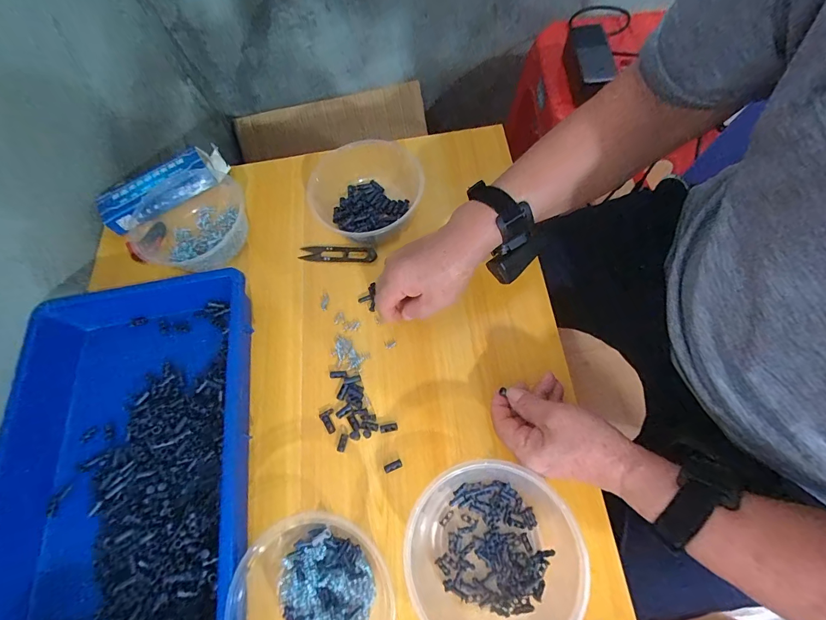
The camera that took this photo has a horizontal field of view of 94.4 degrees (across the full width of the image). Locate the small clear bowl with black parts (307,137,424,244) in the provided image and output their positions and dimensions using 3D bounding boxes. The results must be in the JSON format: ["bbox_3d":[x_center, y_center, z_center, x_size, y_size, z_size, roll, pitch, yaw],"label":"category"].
[{"bbox_3d":[-0.051,-0.145,0.492,0.155,0.062,0.155,-1,67,2],"label":"small clear bowl with black parts"}]

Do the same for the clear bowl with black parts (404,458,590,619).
[{"bbox_3d":[0.069,0.212,0.335,0.141,0.058,0.141,-1,67,2],"label":"clear bowl with black parts"}]

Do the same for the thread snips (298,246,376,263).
[{"bbox_3d":[-0.097,-0.073,0.489,0.100,0.010,0.024,4,67,4],"label":"thread snips"}]

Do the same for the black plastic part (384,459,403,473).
[{"bbox_3d":[-0.021,0.159,0.390,0.019,0.004,0.008,-23,68,-7],"label":"black plastic part"}]

